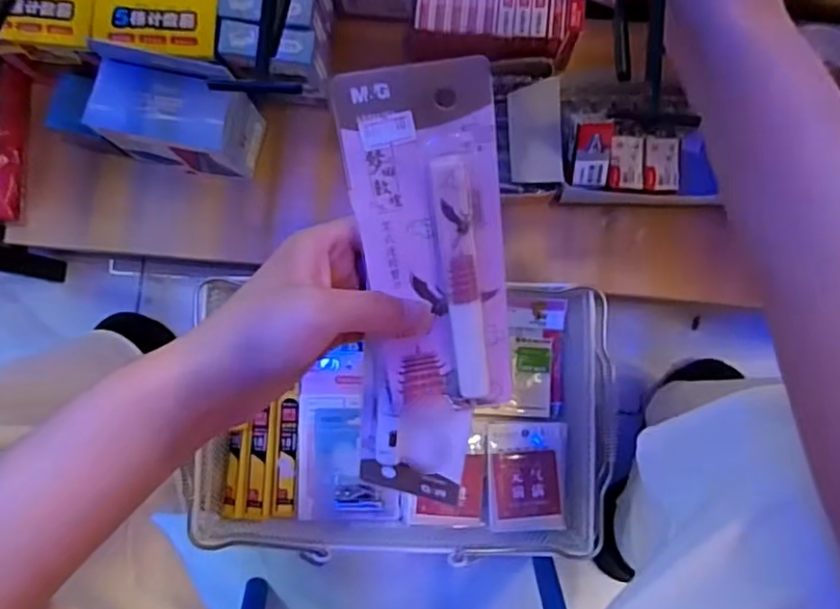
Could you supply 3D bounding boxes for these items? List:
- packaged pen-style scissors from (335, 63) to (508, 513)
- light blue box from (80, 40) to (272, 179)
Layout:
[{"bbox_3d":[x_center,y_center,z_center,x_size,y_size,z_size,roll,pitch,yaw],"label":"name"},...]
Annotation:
[{"bbox_3d":[0.005,0.012,0.297,0.070,0.017,0.234,-1,123,1],"label":"packaged pen-style scissors"},{"bbox_3d":[-0.227,-0.177,0.599,0.142,0.102,0.083,13,87,2],"label":"light blue box"}]

